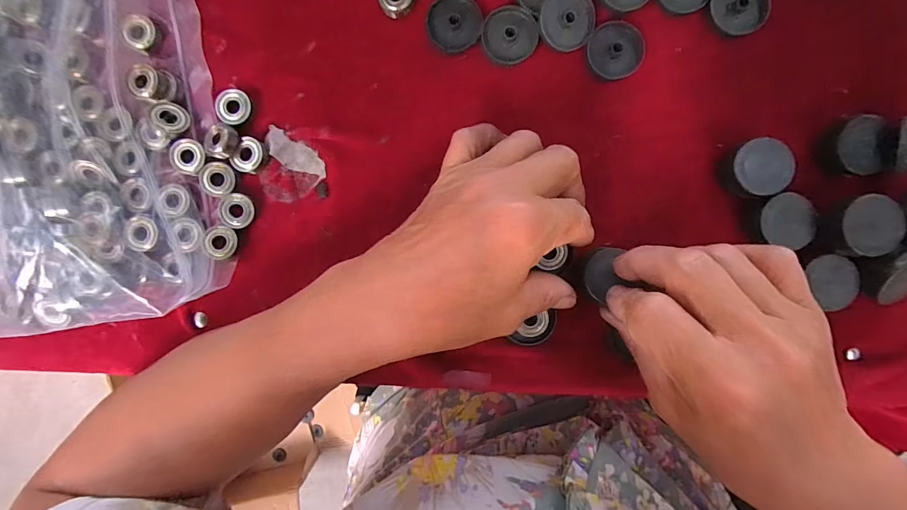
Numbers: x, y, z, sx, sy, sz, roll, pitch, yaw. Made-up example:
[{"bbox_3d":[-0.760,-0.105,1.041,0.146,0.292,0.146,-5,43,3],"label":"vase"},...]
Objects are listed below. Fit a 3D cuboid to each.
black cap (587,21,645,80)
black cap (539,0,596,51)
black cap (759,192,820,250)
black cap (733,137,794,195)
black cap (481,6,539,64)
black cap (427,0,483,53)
[{"bbox_3d":[0.098,-0.123,0.229,0.033,0.005,0.032,0,93,2],"label":"black cap"},{"bbox_3d":[0.068,-0.141,0.228,0.032,0.005,0.034,0,93,2],"label":"black cap"},{"bbox_3d":[0.195,-0.020,0.222,0.026,0.006,0.031,6,93,2],"label":"black cap"},{"bbox_3d":[0.181,-0.052,0.225,0.029,0.010,0.032,-20,92,3],"label":"black cap"},{"bbox_3d":[0.034,-0.133,0.230,0.033,0.004,0.032,0,93,2],"label":"black cap"},{"bbox_3d":[0.001,-0.141,0.231,0.032,0.004,0.033,0,93,2],"label":"black cap"}]

